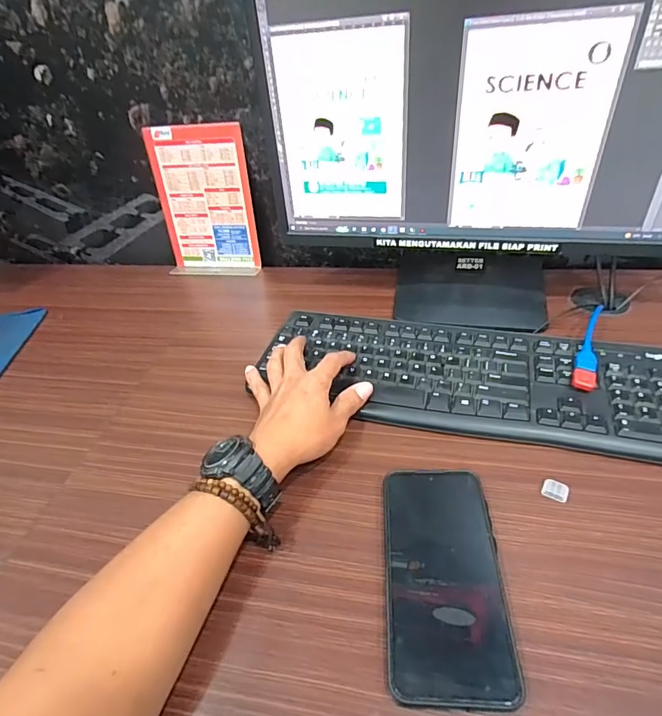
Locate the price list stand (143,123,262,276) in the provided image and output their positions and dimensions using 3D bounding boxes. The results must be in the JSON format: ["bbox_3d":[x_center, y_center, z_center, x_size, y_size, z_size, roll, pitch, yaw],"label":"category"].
[{"bbox_3d":[-0.194,-0.236,0.673,0.147,0.204,0.052,1,41,9],"label":"price list stand"}]

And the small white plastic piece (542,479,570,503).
[{"bbox_3d":[0.186,0.109,0.363,0.019,0.004,0.016,18,46,26],"label":"small white plastic piece"}]

